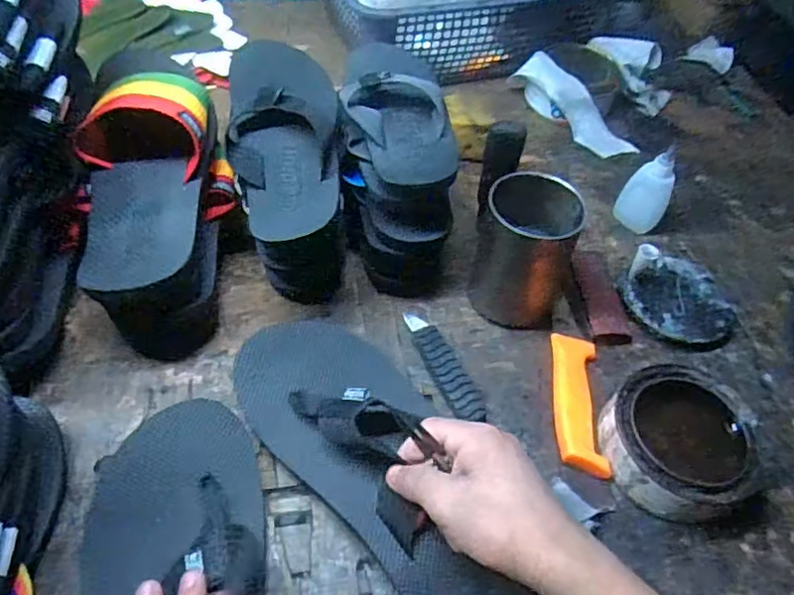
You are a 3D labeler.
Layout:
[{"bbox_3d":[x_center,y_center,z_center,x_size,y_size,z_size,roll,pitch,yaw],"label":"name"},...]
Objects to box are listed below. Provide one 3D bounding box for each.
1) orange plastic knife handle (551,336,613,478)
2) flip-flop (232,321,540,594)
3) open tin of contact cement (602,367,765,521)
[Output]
[{"bbox_3d":[0.143,0.082,0.474,0.036,0.017,0.118,9,52,0],"label":"orange plastic knife handle"},{"bbox_3d":[-0.010,0.112,0.419,0.114,0.056,0.298,-28,60,-23],"label":"flip-flop"},{"bbox_3d":[0.207,0.107,0.443,0.103,0.047,0.103,4,52,-5],"label":"open tin of contact cement"}]

